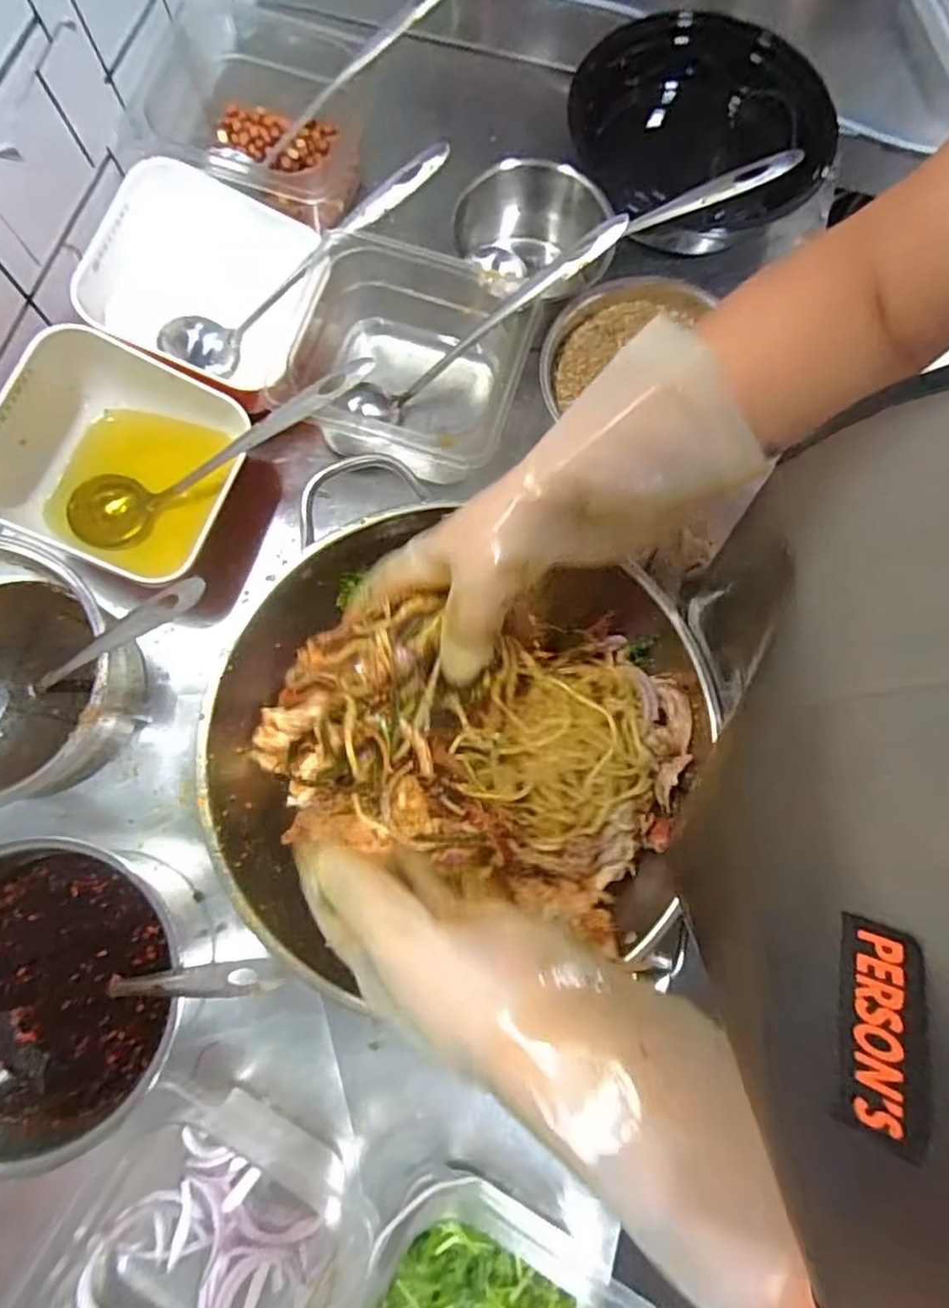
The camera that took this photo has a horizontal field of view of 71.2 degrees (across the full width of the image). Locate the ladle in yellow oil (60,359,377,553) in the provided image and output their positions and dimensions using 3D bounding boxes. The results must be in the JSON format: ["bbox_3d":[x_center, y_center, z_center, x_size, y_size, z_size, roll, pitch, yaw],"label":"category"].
[{"bbox_3d":[-0.181,-0.138,0.477,0.253,0.035,0.048,-18,77,16],"label":"ladle in yellow oil"}]

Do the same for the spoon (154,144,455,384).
[{"bbox_3d":[-0.126,-0.295,0.505,0.257,0.045,0.050,-29,78,12],"label":"spoon"}]

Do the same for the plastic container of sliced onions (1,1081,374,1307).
[{"bbox_3d":[-0.168,0.368,0.389,0.160,0.096,0.185,25,78,5],"label":"plastic container of sliced onions"}]

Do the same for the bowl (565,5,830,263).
[{"bbox_3d":[0.206,-0.474,0.594,0.204,0.059,0.202,0,77,-1],"label":"bowl"}]

